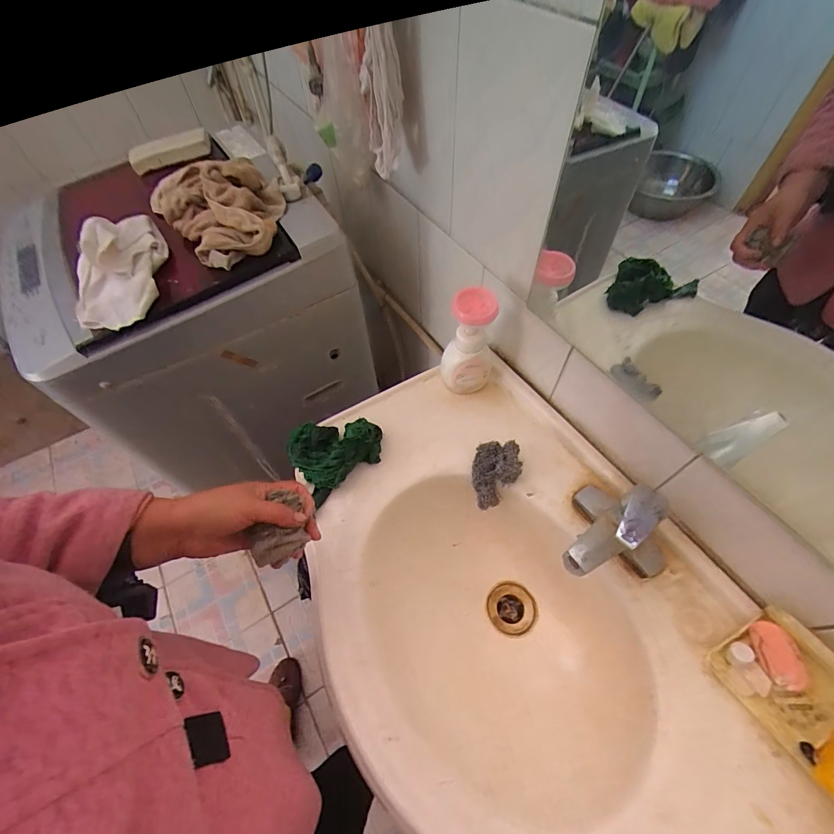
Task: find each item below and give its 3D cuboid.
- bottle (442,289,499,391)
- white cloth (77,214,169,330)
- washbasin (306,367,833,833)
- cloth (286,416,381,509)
[{"bbox_3d":[0.079,-0.111,0.634,0.077,0.176,0.061,-16,58,-8],"label":"bottle"},{"bbox_3d":[-0.462,-0.237,0.611,0.148,0.069,0.226,-27,61,-14],"label":"white cloth"},{"bbox_3d":[0.131,0.265,0.556,0.465,0.163,0.756,-32,62,-17],"label":"washbasin"},{"bbox_3d":[-0.128,0.039,0.613,0.137,0.056,0.120,-39,64,-20],"label":"cloth"}]

